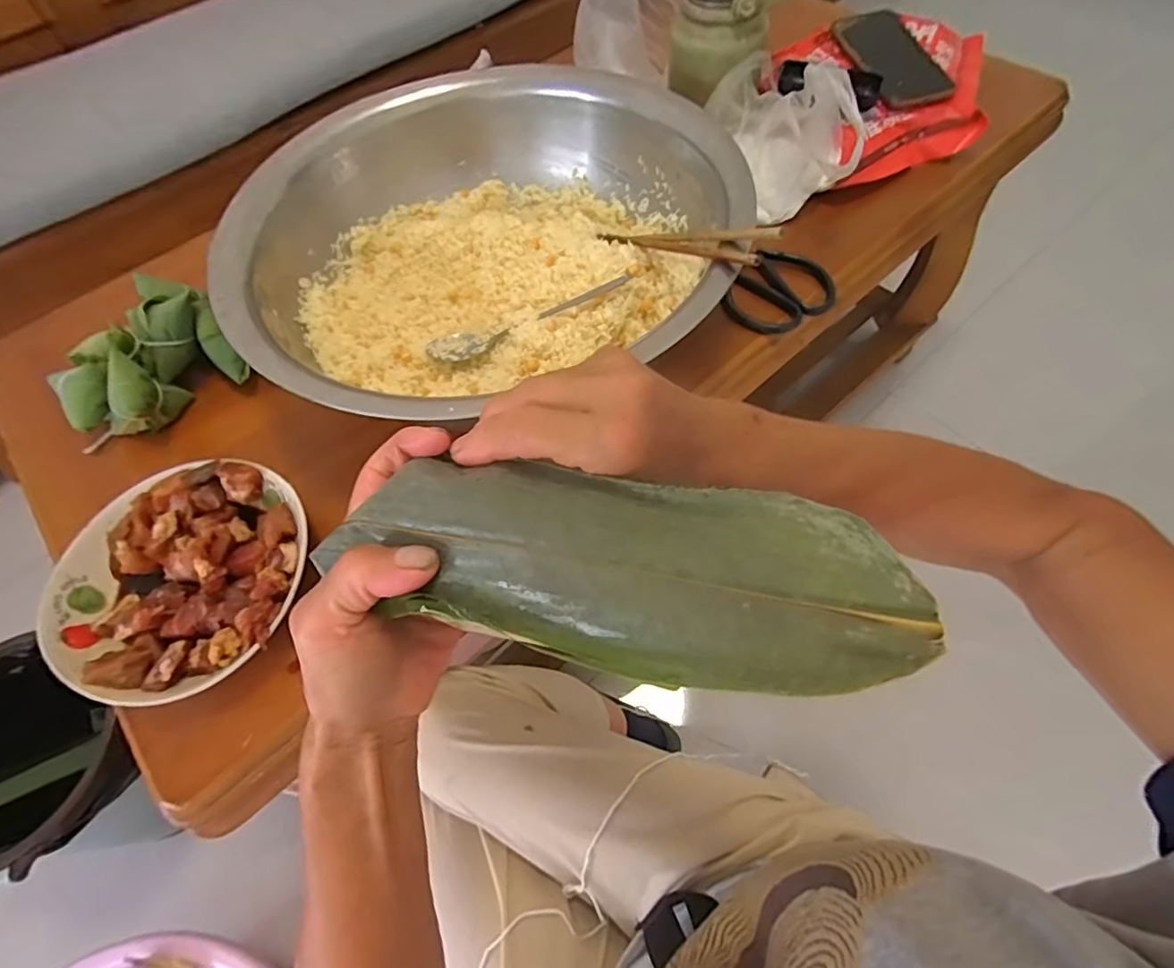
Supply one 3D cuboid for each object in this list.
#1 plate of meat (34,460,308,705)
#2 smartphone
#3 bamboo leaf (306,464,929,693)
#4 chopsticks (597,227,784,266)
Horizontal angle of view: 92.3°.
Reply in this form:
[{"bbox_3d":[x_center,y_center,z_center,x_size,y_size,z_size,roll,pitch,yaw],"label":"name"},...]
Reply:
[{"bbox_3d":[-0.293,0.064,0.405,0.174,0.034,0.167,2,61,6],"label":"plate of meat"},{"bbox_3d":[0.342,-0.474,0.626,0.076,0.012,0.155,-18,67,5],"label":"smartphone"},{"bbox_3d":[0.004,0.026,0.196,0.199,0.011,0.068,8,61,19],"label":"bamboo leaf"},{"bbox_3d":[0.067,-0.192,0.446,0.031,0.015,0.200,-38,39,-16],"label":"chopsticks"}]

